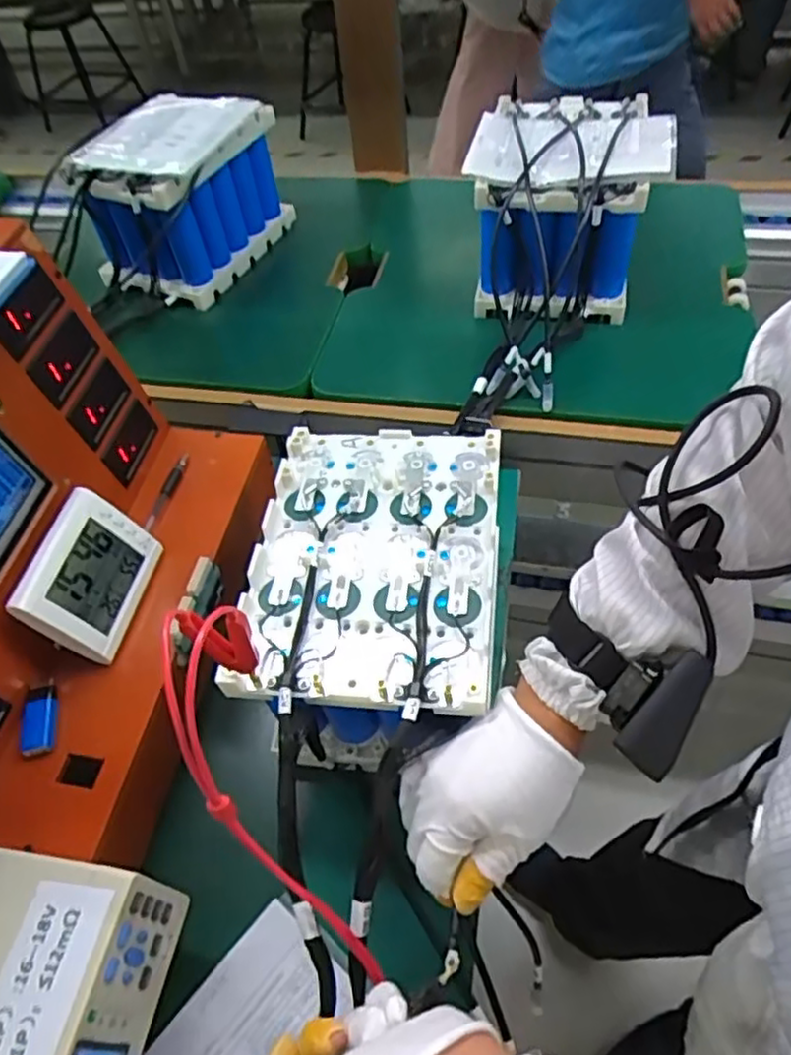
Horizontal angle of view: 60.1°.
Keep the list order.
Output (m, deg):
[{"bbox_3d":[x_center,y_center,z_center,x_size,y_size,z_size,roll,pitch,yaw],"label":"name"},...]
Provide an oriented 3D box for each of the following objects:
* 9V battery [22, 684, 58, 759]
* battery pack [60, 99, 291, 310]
[{"bbox_3d":[-0.267,0.145,0.516,0.025,0.018,0.052,-11,53,-6],"label":"9V battery"},{"bbox_3d":[-0.274,-0.439,0.905,0.151,0.168,0.253,21,56,17],"label":"battery pack"}]

